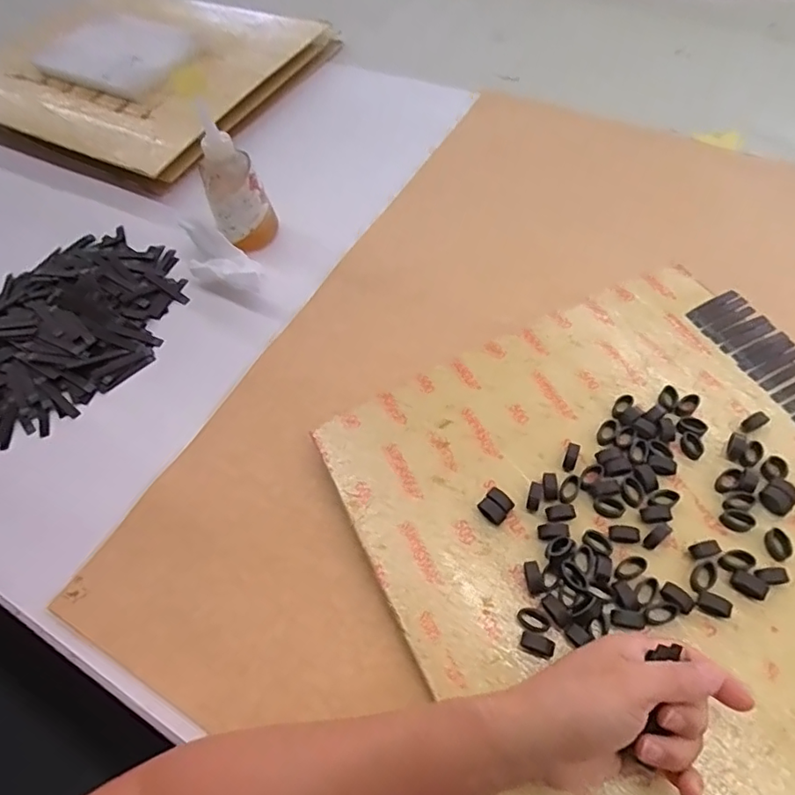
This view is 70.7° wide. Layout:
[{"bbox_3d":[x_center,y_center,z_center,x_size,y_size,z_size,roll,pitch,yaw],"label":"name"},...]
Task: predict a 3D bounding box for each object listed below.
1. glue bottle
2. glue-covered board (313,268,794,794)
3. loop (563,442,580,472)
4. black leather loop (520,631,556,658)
[{"bbox_3d":[-0.170,-0.217,0.582,0.064,0.141,0.043,-17,58,-7],"label":"glue bottle"},{"bbox_3d":[0.208,0.108,0.406,0.408,0.015,0.420,-25,58,-11],"label":"glue-covered board"},{"bbox_3d":[0.139,0.048,0.447,0.010,0.006,0.026,18,61,15],"label":"loop"},{"bbox_3d":[0.094,0.167,0.378,0.022,0.007,0.012,18,60,15],"label":"black leather loop"}]

